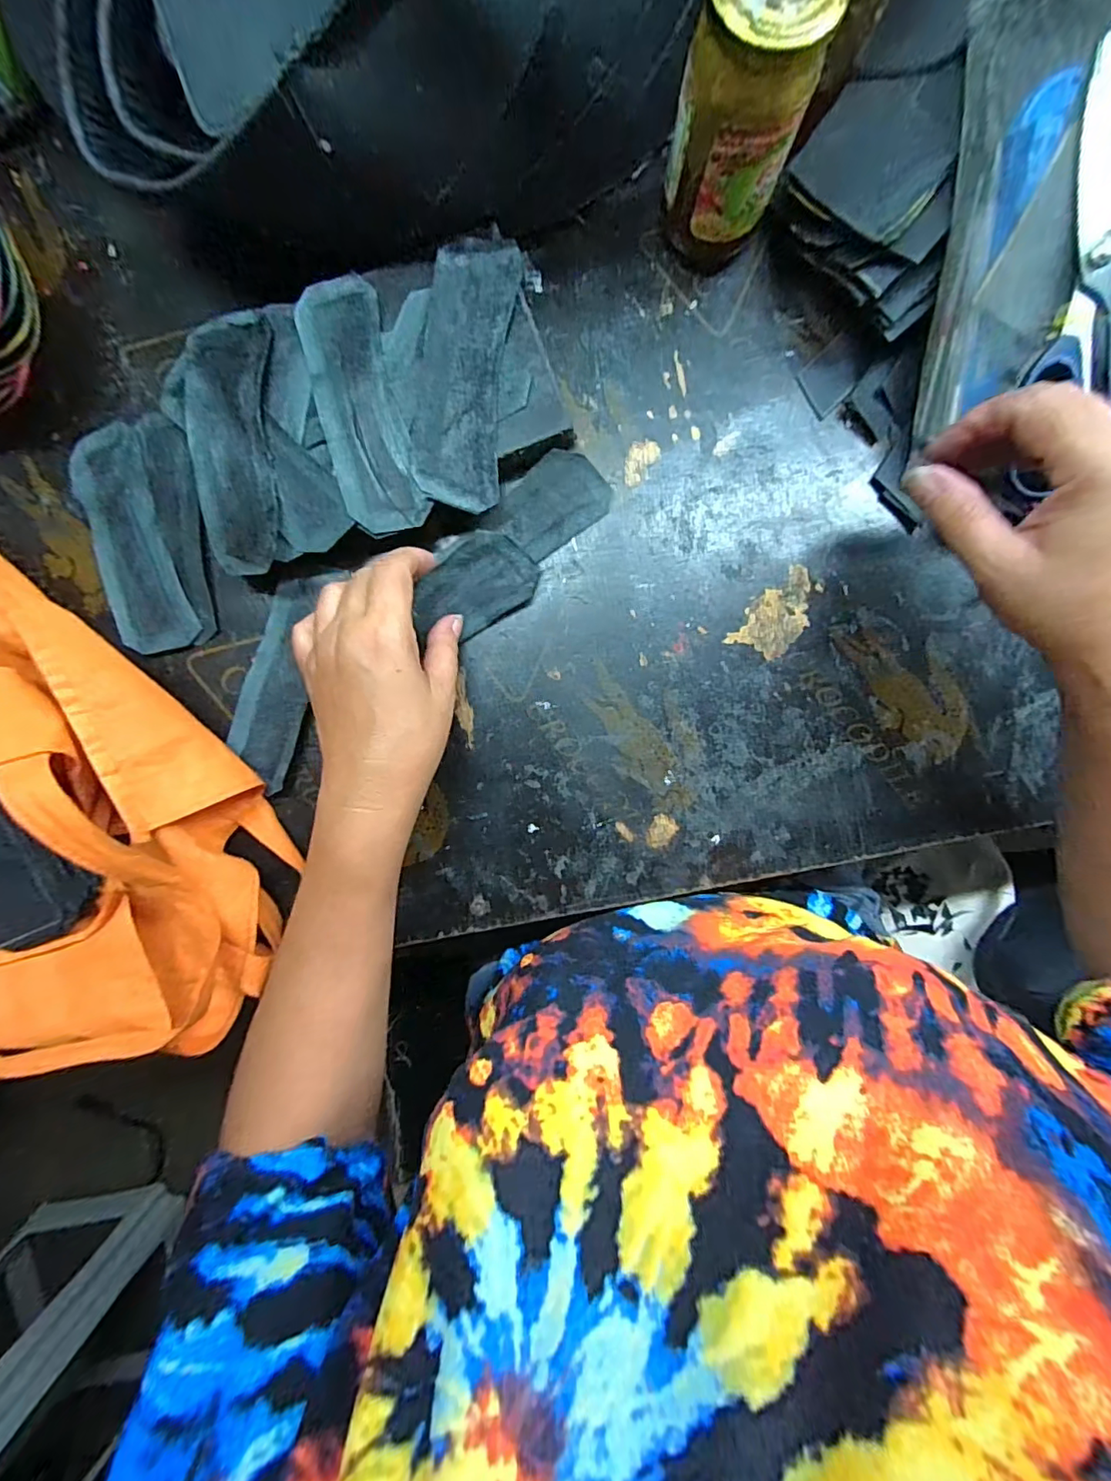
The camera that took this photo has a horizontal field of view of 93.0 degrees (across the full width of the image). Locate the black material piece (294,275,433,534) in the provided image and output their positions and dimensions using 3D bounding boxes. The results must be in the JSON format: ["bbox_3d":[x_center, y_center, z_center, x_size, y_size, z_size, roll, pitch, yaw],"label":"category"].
[{"bbox_3d":[-0.115,-0.196,0.307,0.047,0.004,0.145,-15,92,1],"label":"black material piece"}]

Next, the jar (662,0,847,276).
[{"bbox_3d":[0.094,-0.315,0.269,0.059,0.120,0.054,0,93,1],"label":"jar"}]

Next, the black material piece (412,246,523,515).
[{"bbox_3d":[-0.053,-0.212,0.310,0.050,0.006,0.145,6,92,-6],"label":"black material piece"}]

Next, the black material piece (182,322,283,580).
[{"bbox_3d":[-0.191,-0.175,0.314,0.050,0.012,0.147,-2,92,3],"label":"black material piece"}]

